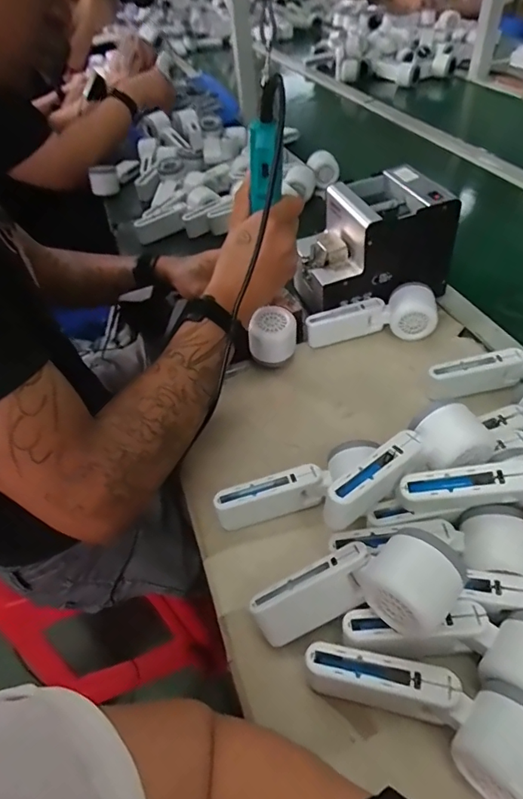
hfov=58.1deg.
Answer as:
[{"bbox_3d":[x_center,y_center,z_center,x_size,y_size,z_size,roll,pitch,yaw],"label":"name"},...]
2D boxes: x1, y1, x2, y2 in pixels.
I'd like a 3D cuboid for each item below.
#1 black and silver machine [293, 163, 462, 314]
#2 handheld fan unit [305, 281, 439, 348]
[{"bbox_3d":[0.143,-0.205,0.627,0.183,0.132,0.113,-16,47,-8],"label":"black and silver machine"},{"bbox_3d":[0.142,-0.109,0.616,0.165,0.059,0.046,-5,46,3],"label":"handheld fan unit"}]

